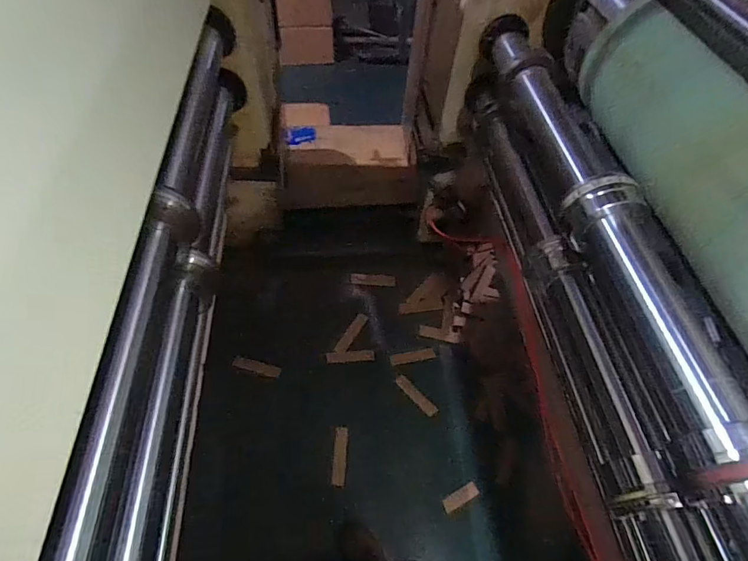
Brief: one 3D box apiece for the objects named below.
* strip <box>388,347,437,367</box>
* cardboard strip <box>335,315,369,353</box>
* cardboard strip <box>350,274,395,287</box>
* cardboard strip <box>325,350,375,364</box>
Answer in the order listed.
[{"bbox_3d":[0.141,0.277,1.537,0.162,0.011,0.040,-11,74,-2],"label":"strip"},{"bbox_3d":[-0.081,0.195,1.560,0.040,0.009,0.168,31,76,9],"label":"cardboard strip"},{"bbox_3d":[-0.004,-0.003,1.620,0.170,0.010,0.043,4,69,-5],"label":"cardboard strip"},{"bbox_3d":[-0.084,0.277,1.540,0.172,0.012,0.039,-5,75,2],"label":"cardboard strip"}]

